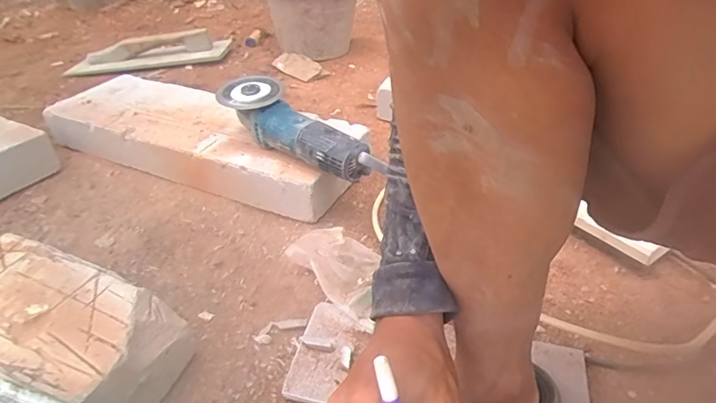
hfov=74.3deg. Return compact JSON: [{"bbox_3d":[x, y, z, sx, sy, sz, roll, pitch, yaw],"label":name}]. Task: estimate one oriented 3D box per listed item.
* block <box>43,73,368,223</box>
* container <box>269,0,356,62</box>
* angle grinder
[{"bbox_3d":[-0.288,-0.119,0.879,0.610,0.087,0.223,15,37,21],"label":"block"},{"bbox_3d":[-0.122,-0.528,1.339,0.279,0.216,0.227,-12,36,-16],"label":"container"},{"bbox_3d":[-0.095,-0.103,0.699,0.096,0.080,0.313,-29,43,-34],"label":"angle grinder"}]

